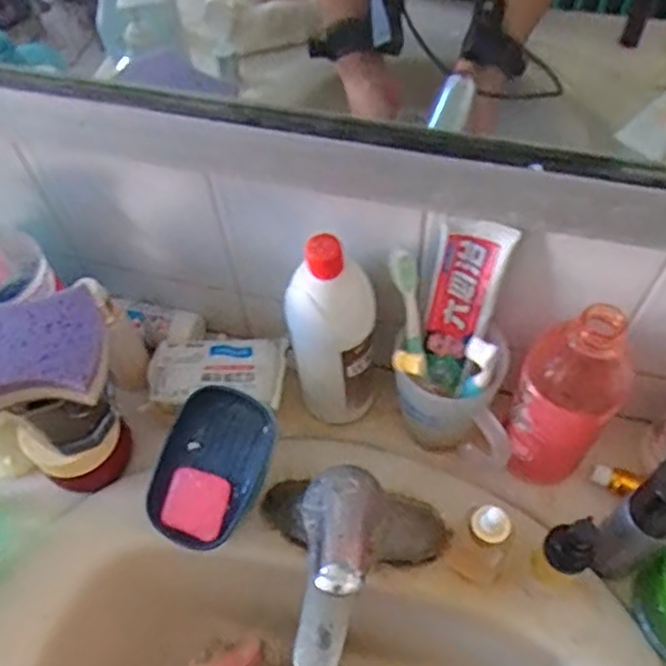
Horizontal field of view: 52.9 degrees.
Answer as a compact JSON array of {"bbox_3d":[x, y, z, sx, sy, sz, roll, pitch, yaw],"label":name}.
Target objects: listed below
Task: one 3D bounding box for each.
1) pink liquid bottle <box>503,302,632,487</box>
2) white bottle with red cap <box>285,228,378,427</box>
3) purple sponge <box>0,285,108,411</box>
[{"bbox_3d":[0.154,0.046,0.453,0.062,0.169,0.052,4,58,5],"label":"pink liquid bottle"},{"bbox_3d":[-0.001,0.007,0.499,0.059,0.202,0.051,-11,58,-5],"label":"white bottle with red cap"},{"bbox_3d":[-0.199,0.014,0.432,0.104,0.034,0.068,-11,58,-5],"label":"purple sponge"}]

